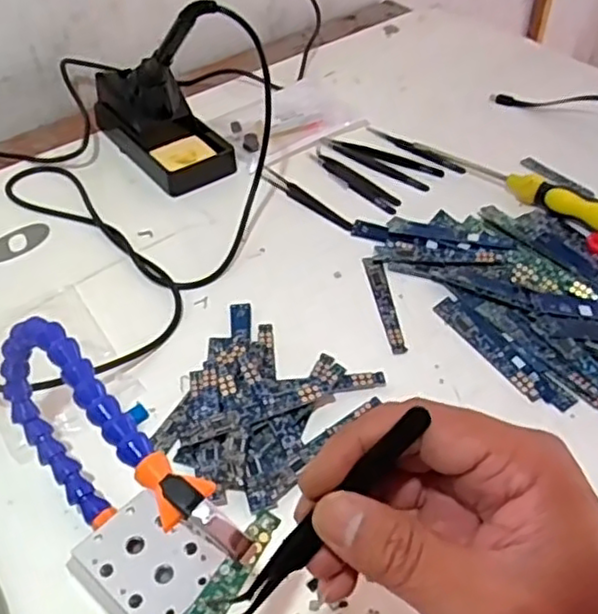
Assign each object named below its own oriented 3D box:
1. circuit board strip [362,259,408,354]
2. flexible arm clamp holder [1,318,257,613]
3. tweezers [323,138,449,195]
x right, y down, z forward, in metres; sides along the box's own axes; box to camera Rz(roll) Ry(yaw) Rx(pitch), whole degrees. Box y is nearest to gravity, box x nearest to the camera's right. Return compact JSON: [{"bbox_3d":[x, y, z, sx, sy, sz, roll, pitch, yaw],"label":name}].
[{"bbox_3d":[0.064,-0.005,0.511,0.013,0.004,0.099,-5,46,-5],"label":"circuit board strip"},{"bbox_3d":[-0.098,0.091,0.335,0.052,0.112,0.190,-33,54,-28],"label":"flexible arm clamp holder"},{"bbox_3d":[0.078,-0.141,0.643,0.117,0.006,0.036,32,54,27],"label":"tweezers"}]

